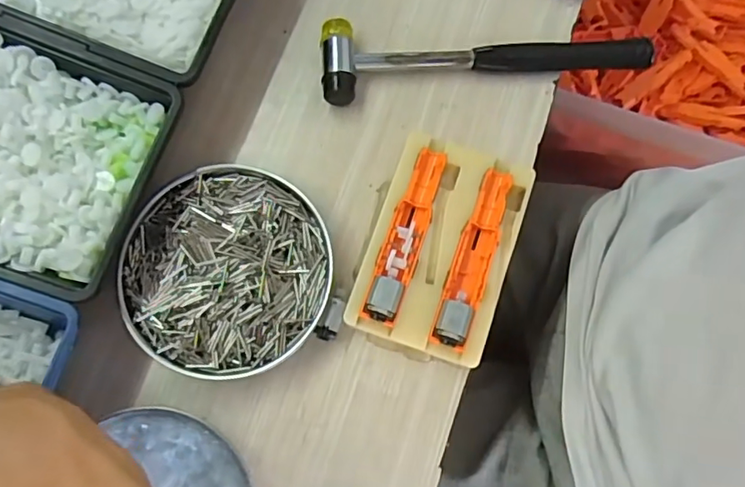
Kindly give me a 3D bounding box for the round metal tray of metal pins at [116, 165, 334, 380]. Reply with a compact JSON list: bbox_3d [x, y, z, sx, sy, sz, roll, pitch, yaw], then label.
[{"bbox_3d":[-0.094,0.019,0.363,0.127,0.024,0.131,0,76,0],"label":"round metal tray of metal pins"}]

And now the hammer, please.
[{"bbox_3d":[0.083,-0.138,0.400,0.237,0.024,0.054,-6,77,-2],"label":"hammer"}]

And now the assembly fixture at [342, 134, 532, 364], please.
[{"bbox_3d":[0.046,0.002,0.366,0.088,0.027,0.137,19,77,4],"label":"assembly fixture"}]

